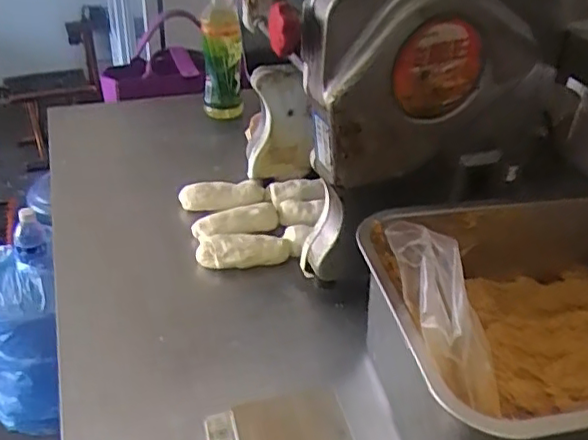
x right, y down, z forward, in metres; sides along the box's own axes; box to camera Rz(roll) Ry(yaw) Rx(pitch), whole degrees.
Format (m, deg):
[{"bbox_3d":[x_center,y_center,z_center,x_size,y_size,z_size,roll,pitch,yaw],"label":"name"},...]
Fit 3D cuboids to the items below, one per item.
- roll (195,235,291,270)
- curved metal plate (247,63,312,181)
[{"bbox_3d":[-0.063,0.036,0.770,0.112,0.031,0.038,-7,36,-15],"label":"roll"},{"bbox_3d":[-0.014,-0.131,0.886,0.110,0.177,0.043,3,35,0],"label":"curved metal plate"}]

